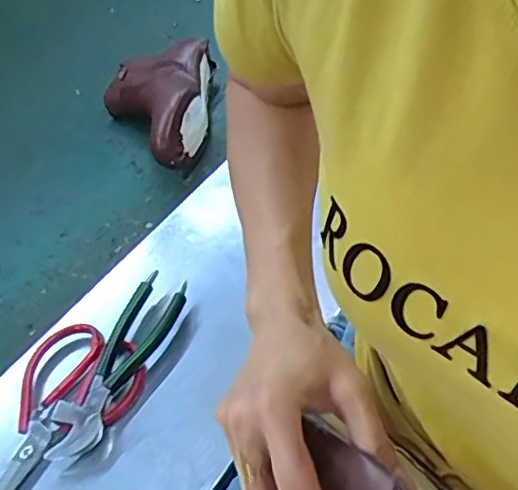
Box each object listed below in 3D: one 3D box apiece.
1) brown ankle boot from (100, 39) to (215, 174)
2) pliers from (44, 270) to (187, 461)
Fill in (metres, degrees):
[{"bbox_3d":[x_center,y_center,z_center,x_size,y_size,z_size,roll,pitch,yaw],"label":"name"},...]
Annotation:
[{"bbox_3d":[-0.142,-0.193,0.794,0.135,0.063,0.245,-1,48,4],"label":"brown ankle boot"},{"bbox_3d":[-0.128,0.108,0.543,0.051,0.030,0.196,18,52,20],"label":"pliers"}]

